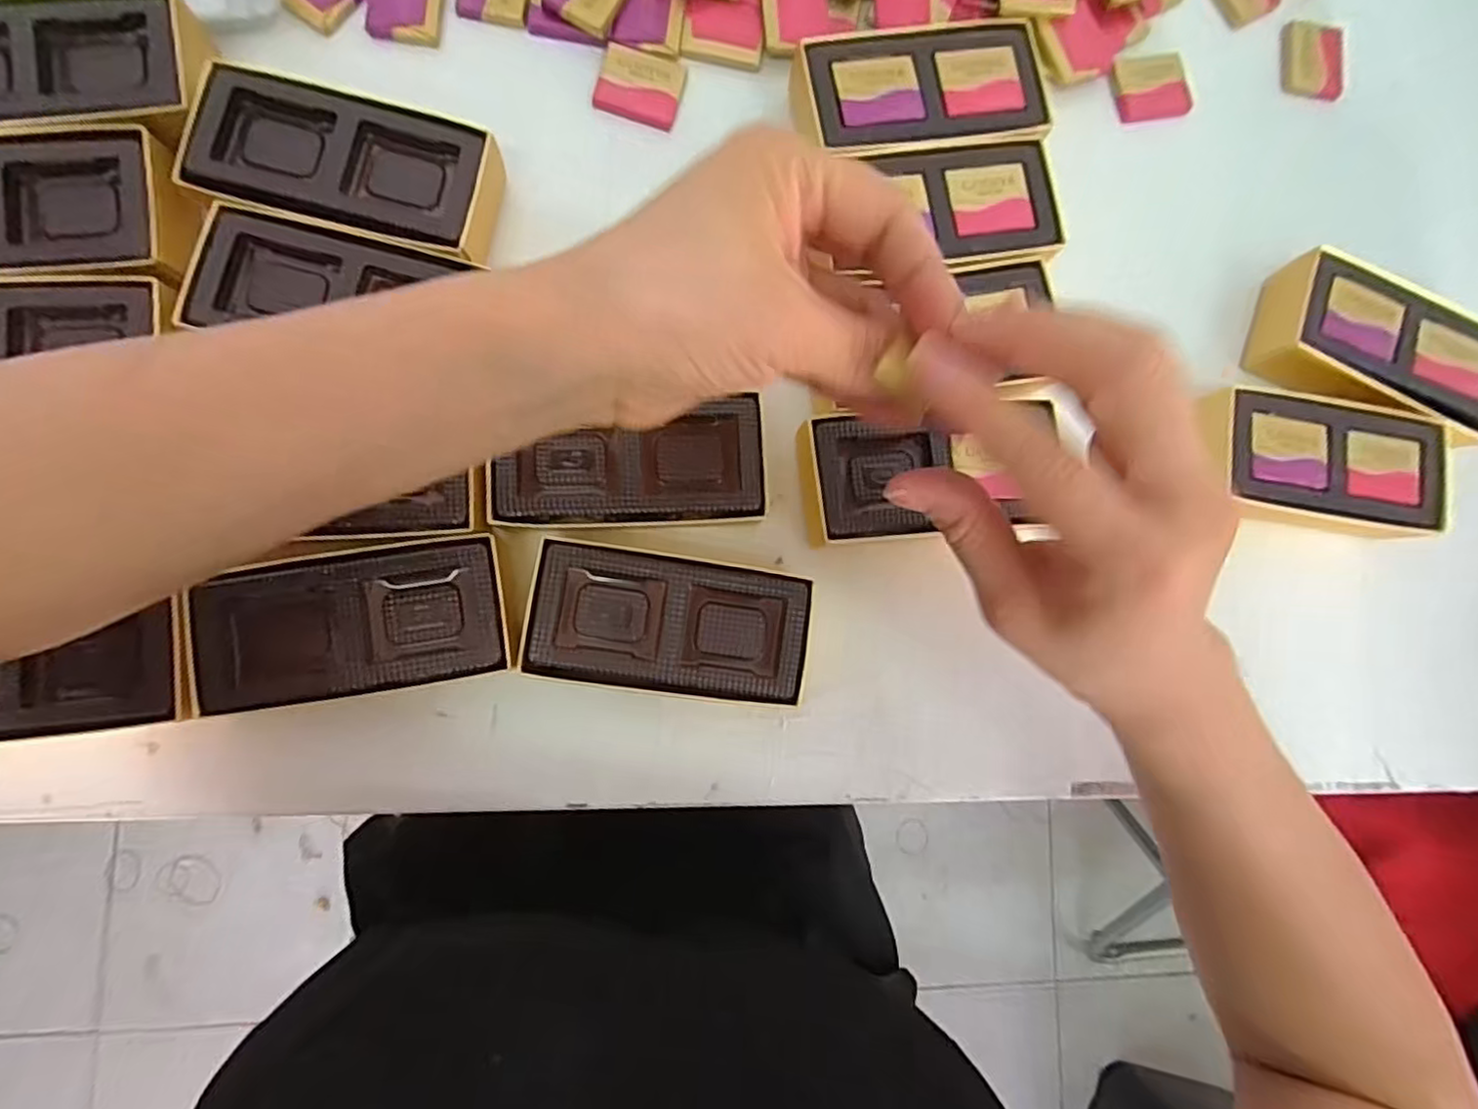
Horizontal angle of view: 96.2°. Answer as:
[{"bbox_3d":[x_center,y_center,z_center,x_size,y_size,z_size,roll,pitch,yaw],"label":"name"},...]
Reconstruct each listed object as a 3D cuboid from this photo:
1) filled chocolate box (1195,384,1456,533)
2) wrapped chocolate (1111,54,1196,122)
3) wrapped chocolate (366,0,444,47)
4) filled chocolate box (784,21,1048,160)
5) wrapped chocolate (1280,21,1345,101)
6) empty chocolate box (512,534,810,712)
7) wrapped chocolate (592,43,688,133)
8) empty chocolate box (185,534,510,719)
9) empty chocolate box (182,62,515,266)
[{"bbox_3d":[0.279,-0.043,0.326,0.121,0.031,0.060,9,85,-6],"label":"filled chocolate box"},{"bbox_3d":[0.219,-0.247,0.350,0.043,0.006,0.034,-14,88,-8],"label":"wrapped chocolate"},{"bbox_3d":[-0.157,-0.263,0.313,0.033,0.004,0.043,5,85,-6],"label":"wrapped chocolate"},{"bbox_3d":[0.084,-0.216,0.317,0.120,0.025,0.060,-11,87,-7],"label":"filled chocolate box"},{"bbox_3d":[0.318,-0.273,0.363,0.037,0.007,0.042,6,85,-6],"label":"wrapped chocolate"},{"bbox_3d":[-0.029,0.030,0.285,0.113,0.032,0.057,10,85,-6],"label":"empty chocolate box"},{"bbox_3d":[-0.047,-0.226,0.320,0.039,0.004,0.034,13,84,-6],"label":"wrapped chocolate"},{"bbox_3d":[-0.151,0.028,0.271,0.112,0.033,0.057,-9,87,-7],"label":"empty chocolate box"},{"bbox_3d":[-0.162,-0.162,0.286,0.121,0.030,0.057,12,84,-6],"label":"empty chocolate box"}]

